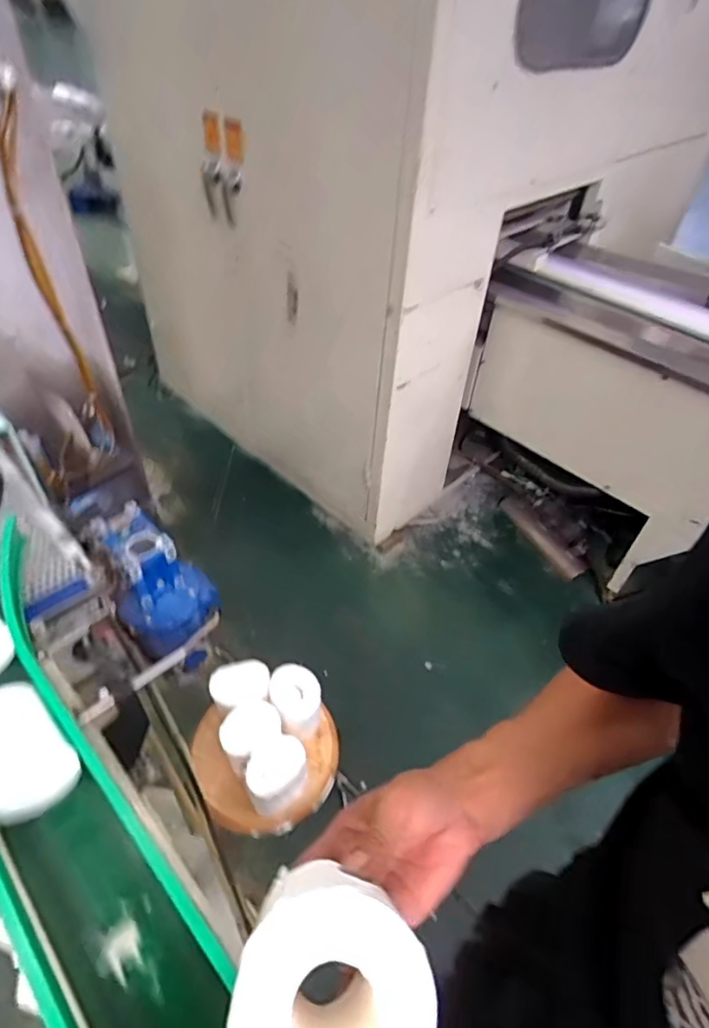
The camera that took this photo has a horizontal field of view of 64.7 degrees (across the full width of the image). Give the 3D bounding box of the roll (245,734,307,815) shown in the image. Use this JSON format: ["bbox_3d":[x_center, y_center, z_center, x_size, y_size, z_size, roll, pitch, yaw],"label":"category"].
[{"bbox_3d":[-0.133,0.470,0.997,0.110,0.105,0.097,-29,55,-29],"label":"roll"}]

